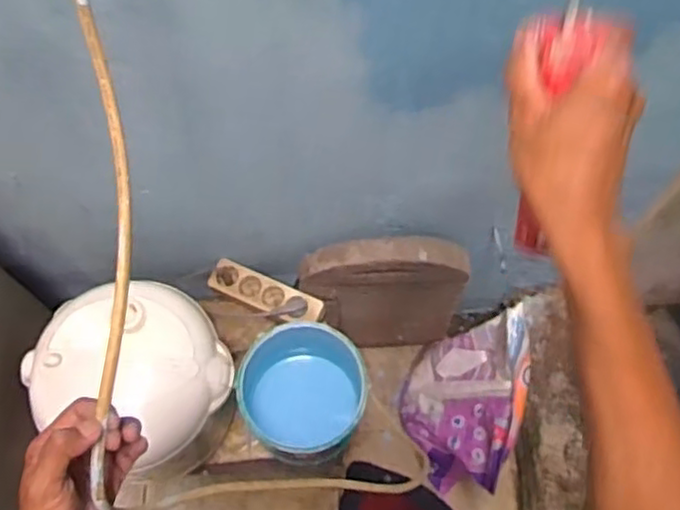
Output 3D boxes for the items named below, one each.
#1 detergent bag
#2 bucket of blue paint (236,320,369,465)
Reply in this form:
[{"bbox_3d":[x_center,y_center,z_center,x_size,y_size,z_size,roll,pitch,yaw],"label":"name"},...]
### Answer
[{"bbox_3d":[0.230,0.292,1.351,0.205,0.322,0.292,14,68,6],"label":"detergent bag"},{"bbox_3d":[-0.053,0.215,1.062,0.183,0.185,0.180,8,67,3],"label":"bucket of blue paint"}]

